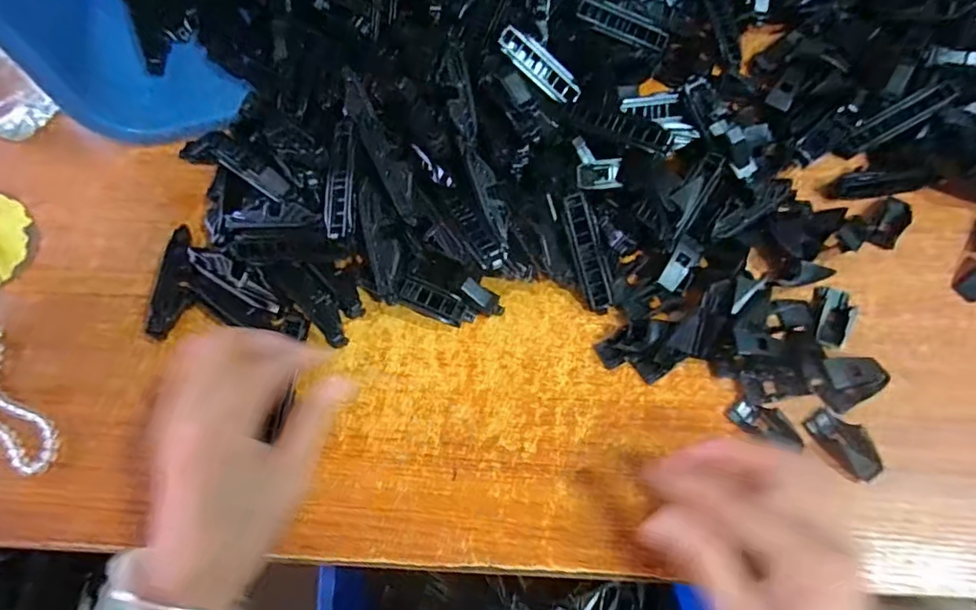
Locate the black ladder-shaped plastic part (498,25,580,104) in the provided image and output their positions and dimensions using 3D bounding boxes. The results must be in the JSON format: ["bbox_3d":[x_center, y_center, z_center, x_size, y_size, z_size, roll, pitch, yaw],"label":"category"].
[{"bbox_3d":[0.036,-0.165,0.382,0.066,0.008,0.025,34,66,-18],"label":"black ladder-shaped plastic part"}]

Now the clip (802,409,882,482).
[{"bbox_3d":[0.204,0.078,0.310,0.020,0.011,0.042,-32,69,-14],"label":"clip"}]

